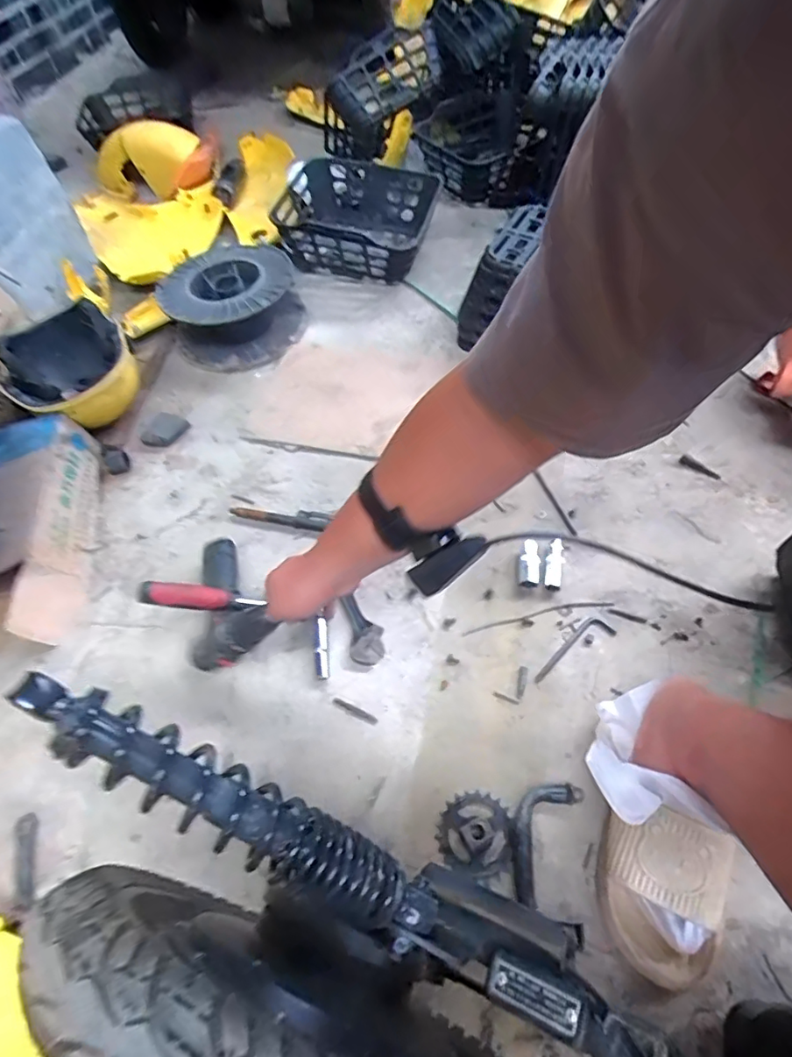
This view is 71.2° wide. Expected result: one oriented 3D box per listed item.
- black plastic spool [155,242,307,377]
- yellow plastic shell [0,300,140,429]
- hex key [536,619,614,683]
[{"bbox_3d":[-0.311,-0.432,1.058,0.245,0.120,0.240,-2,56,3],"label":"black plastic spool"},{"bbox_3d":[-0.535,-0.249,0.924,0.193,0.116,0.200,-29,58,-14],"label":"yellow plastic shell"},{"bbox_3d":[0.228,0.157,0.723,0.128,0.004,0.034,-30,59,-15],"label":"hex key"}]

